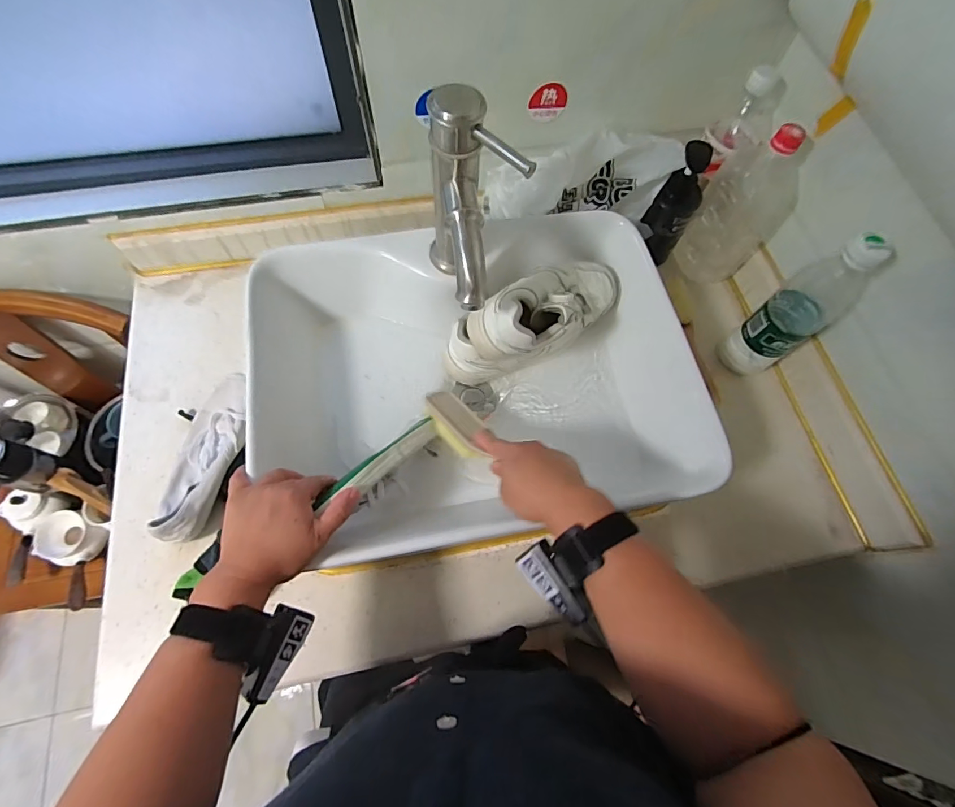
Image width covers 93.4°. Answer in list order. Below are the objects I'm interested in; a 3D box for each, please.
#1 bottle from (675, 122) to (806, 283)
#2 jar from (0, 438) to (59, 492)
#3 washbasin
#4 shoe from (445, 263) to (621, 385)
[{"bbox_3d":[0.358,-0.264,0.613,0.108,0.203,0.079,38,71,13],"label":"bottle"},{"bbox_3d":[-0.719,0.093,0.693,0.053,0.101,0.063,15,67,3],"label":"jar"},{"bbox_3d":[-0.004,-0.026,0.539,0.482,0.123,0.368,-10,68,-7],"label":"washbasin"},{"bbox_3d":[0.077,-0.108,0.545,0.233,0.146,0.094,-32,72,-15],"label":"shoe"}]

